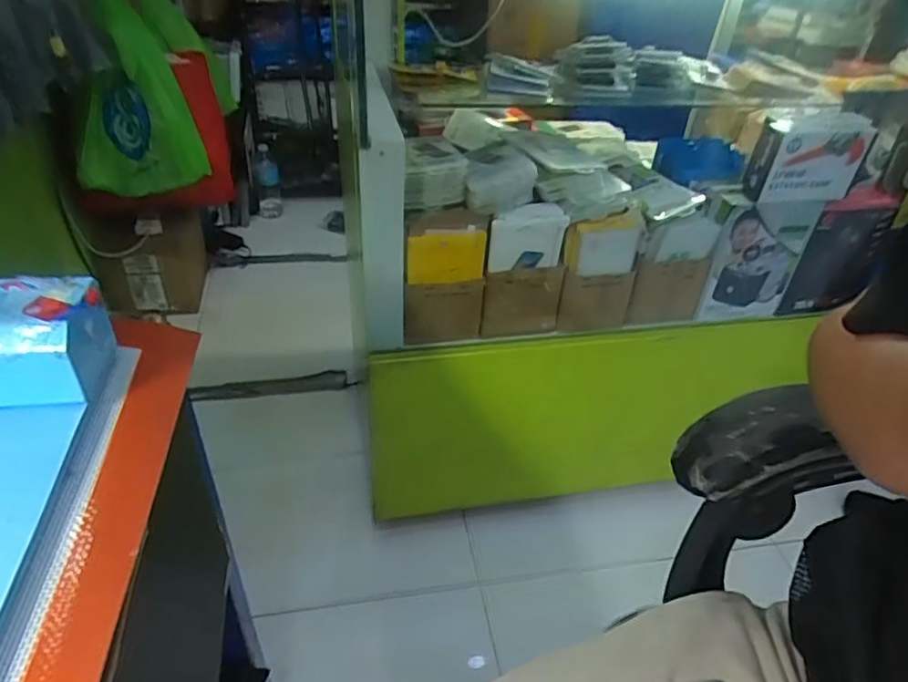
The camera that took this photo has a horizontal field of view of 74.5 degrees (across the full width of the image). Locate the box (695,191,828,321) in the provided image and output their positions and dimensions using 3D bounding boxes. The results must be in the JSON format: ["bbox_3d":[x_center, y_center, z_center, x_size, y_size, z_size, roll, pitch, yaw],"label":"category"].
[{"bbox_3d":[0.467,-0.130,0.945,0.163,0.195,0.049,-3,38,-11],"label":"box"}]

